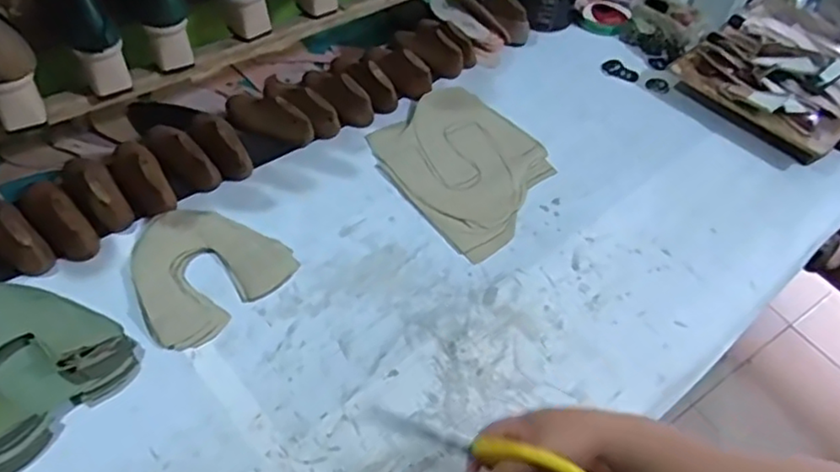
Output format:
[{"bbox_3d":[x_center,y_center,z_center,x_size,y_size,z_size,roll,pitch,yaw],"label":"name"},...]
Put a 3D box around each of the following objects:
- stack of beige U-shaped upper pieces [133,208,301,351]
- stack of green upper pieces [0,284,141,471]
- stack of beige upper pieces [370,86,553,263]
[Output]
[{"bbox_3d":[-0.263,0.032,0.761,0.175,0.014,0.173,36,56,22],"label":"stack of beige U-shaped upper pieces"},{"bbox_3d":[-0.404,0.126,0.651,0.176,0.040,0.171,32,55,20],"label":"stack of green upper pieces"},{"bbox_3d":[0.062,-0.107,0.907,0.221,0.016,0.263,-33,61,-28],"label":"stack of beige upper pieces"}]

